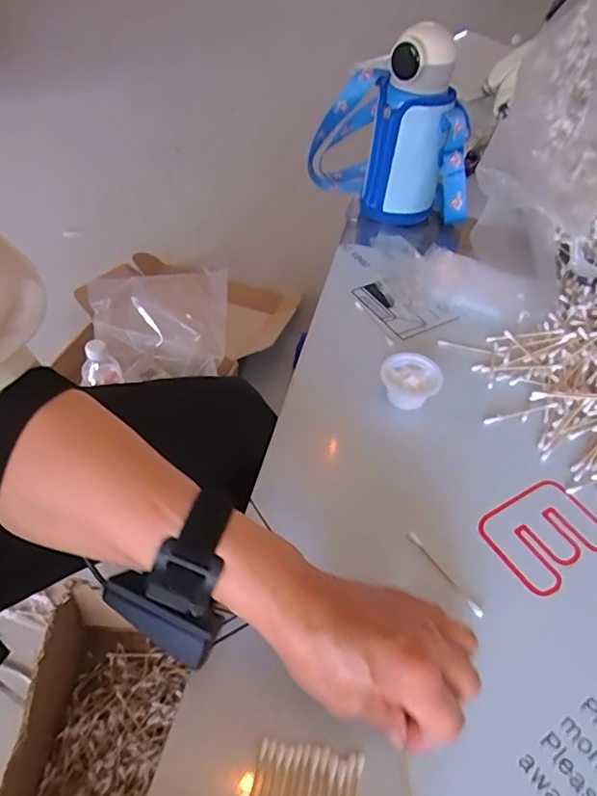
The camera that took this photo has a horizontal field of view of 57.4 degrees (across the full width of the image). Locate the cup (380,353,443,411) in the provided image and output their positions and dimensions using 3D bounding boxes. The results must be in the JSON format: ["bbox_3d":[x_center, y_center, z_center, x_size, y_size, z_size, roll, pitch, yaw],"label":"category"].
[{"bbox_3d":[0.102,-0.016,0.502,0.052,0.027,0.047,14,49,8],"label":"cup"}]

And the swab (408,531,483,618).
[{"bbox_3d":[0.105,0.125,0.392,0.006,0.004,0.073,-25,55,-24],"label":"swab"}]

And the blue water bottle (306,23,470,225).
[{"bbox_3d":[0.114,-0.339,0.675,0.074,0.203,0.230,-30,57,-27],"label":"blue water bottle"}]

